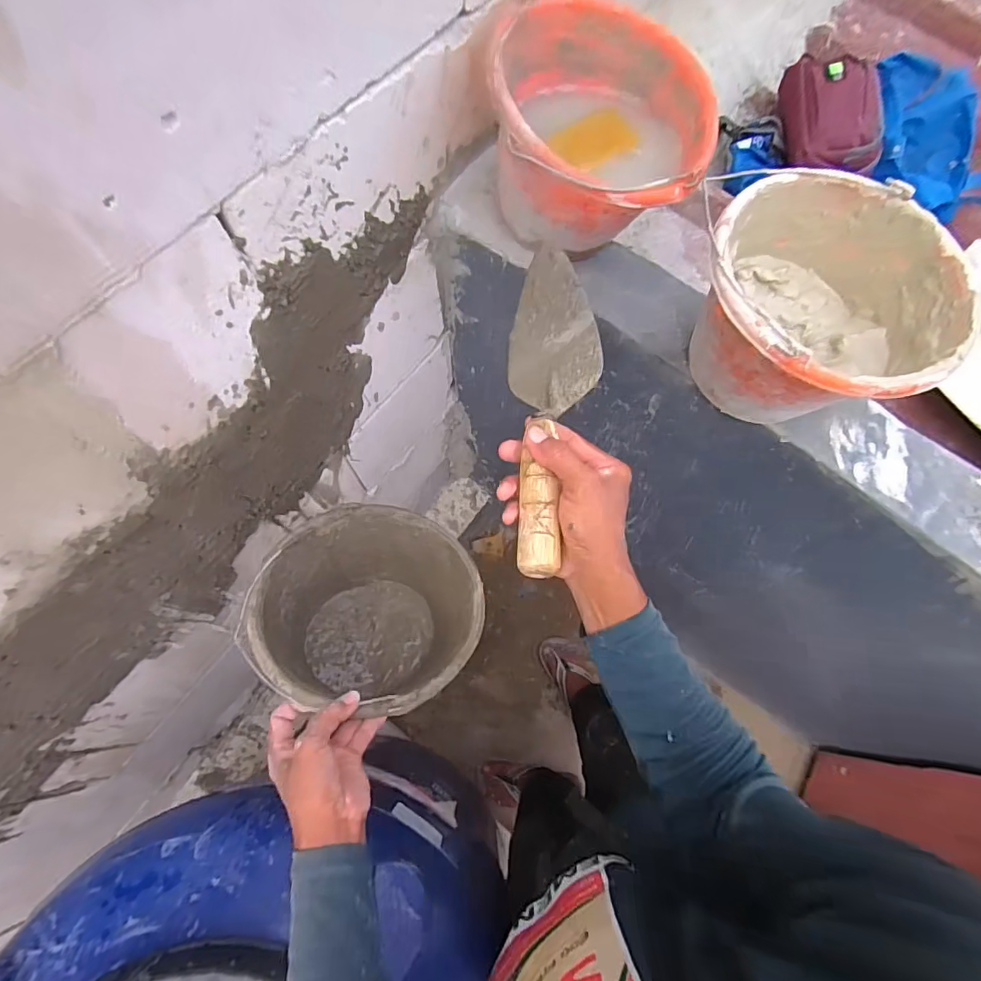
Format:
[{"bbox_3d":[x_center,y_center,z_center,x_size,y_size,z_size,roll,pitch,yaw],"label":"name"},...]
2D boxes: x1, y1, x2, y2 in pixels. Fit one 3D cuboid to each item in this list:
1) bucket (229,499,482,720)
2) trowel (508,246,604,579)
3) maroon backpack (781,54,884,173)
[{"bbox_3d":[-0.162,0.176,0.633,0.248,0.200,0.250,15,46,-10],"label":"bucket"},{"bbox_3d":[0.055,-0.072,0.435,0.080,0.064,0.296,5,68,1],"label":"trowel"},{"bbox_3d":[0.486,-0.536,0.697,0.117,0.068,0.179,1,69,0],"label":"maroon backpack"}]

